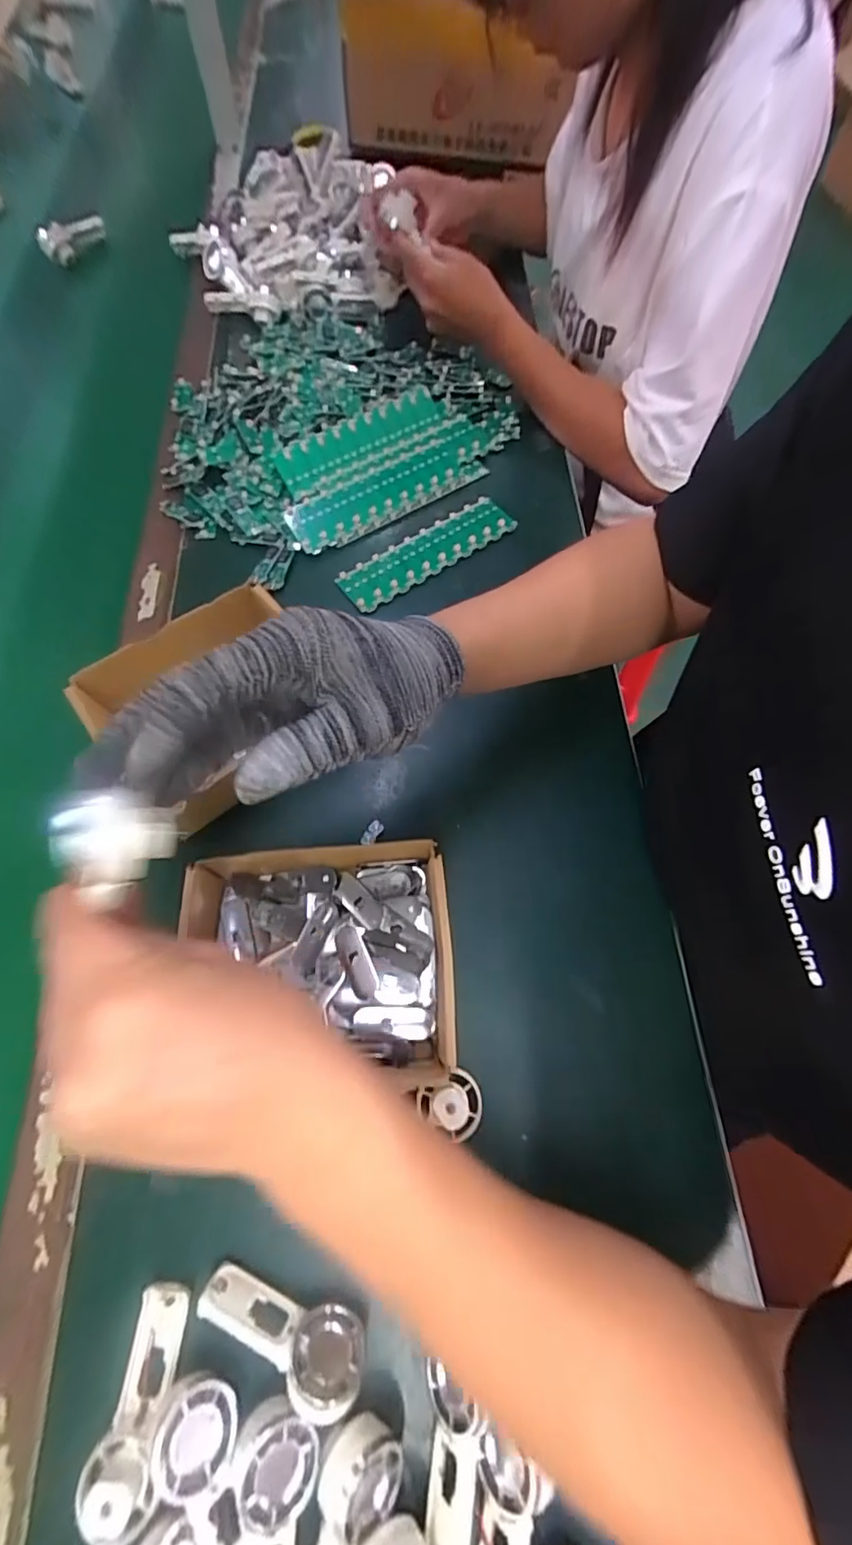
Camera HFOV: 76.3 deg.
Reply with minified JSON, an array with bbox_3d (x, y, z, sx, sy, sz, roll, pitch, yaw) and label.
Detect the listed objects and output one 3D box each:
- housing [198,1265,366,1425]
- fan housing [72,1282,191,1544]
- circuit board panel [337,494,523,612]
[{"bbox_3d":[-0.079,0.301,0.292,0.093,0.025,0.035,22,69,9],"label":"housing"},{"bbox_3d":[-0.151,0.332,0.286,0.033,0.019,0.090,4,54,2],"label":"fan housing"},{"bbox_3d":[0.003,-0.218,0.532,0.187,0.009,0.052,-35,71,-14],"label":"circuit board panel"}]

